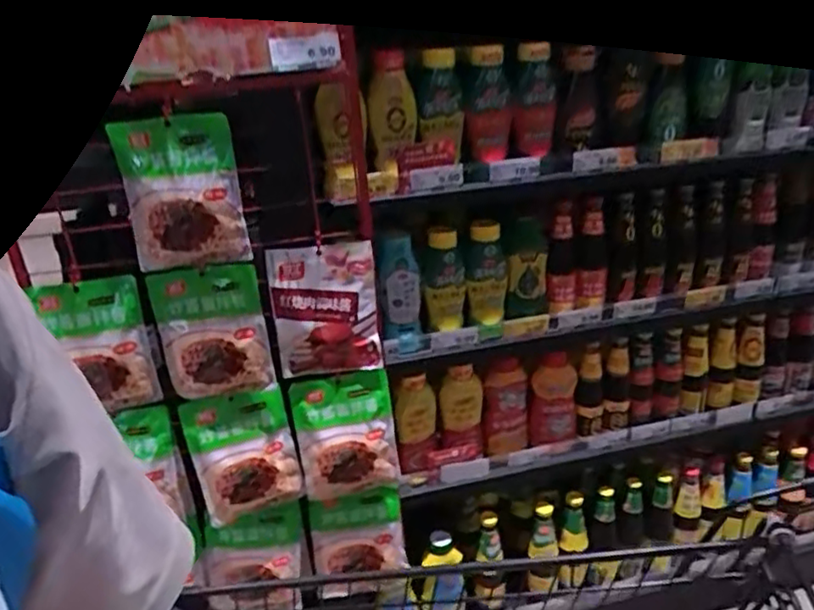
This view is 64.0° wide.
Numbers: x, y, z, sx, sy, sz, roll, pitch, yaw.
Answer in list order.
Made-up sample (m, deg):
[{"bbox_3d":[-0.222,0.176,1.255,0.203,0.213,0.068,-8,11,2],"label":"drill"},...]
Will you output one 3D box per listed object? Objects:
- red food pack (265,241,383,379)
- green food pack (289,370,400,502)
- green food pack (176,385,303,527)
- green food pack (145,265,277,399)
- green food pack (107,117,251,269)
[{"bbox_3d":[-0.123,0.012,0.987,0.156,0.204,0.037,-4,23,-1],"label":"red food pack"},{"bbox_3d":[-0.100,0.216,1.060,0.155,0.202,0.050,-5,23,-4],"label":"green food pack"},{"bbox_3d":[-0.258,0.237,1.030,0.158,0.199,0.049,-8,23,-10],"label":"green food pack"},{"bbox_3d":[-0.286,0.041,0.955,0.154,0.200,0.034,-7,23,-8],"label":"green food pack"},{"bbox_3d":[-0.299,-0.145,0.865,0.152,0.195,0.026,-3,23,1],"label":"green food pack"}]

